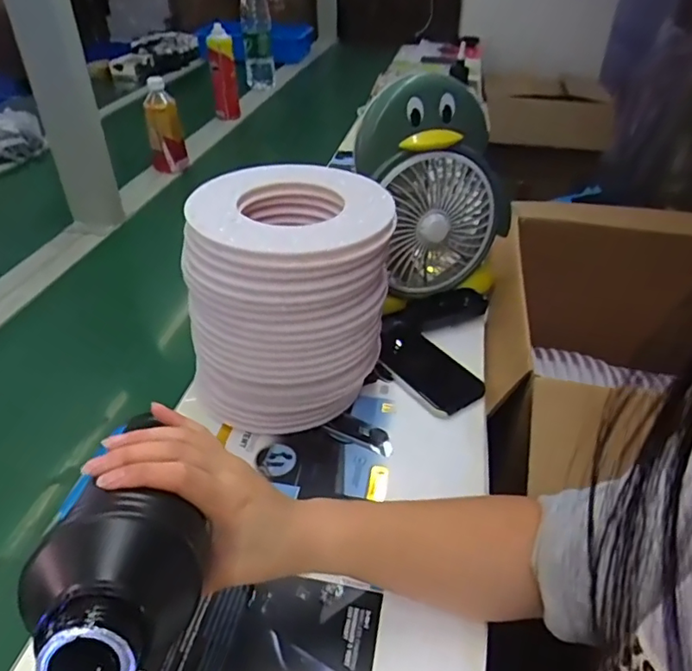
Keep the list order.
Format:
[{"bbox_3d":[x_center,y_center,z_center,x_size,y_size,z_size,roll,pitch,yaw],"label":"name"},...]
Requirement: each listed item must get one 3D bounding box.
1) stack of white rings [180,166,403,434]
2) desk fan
[{"bbox_3d":[-0.054,-0.037,0.579,0.190,0.217,0.182,2,37,1],"label":"stack of white rings"},{"bbox_3d":[0.117,-0.181,0.721,0.206,0.270,0.116,-6,38,-10],"label":"desk fan"}]

